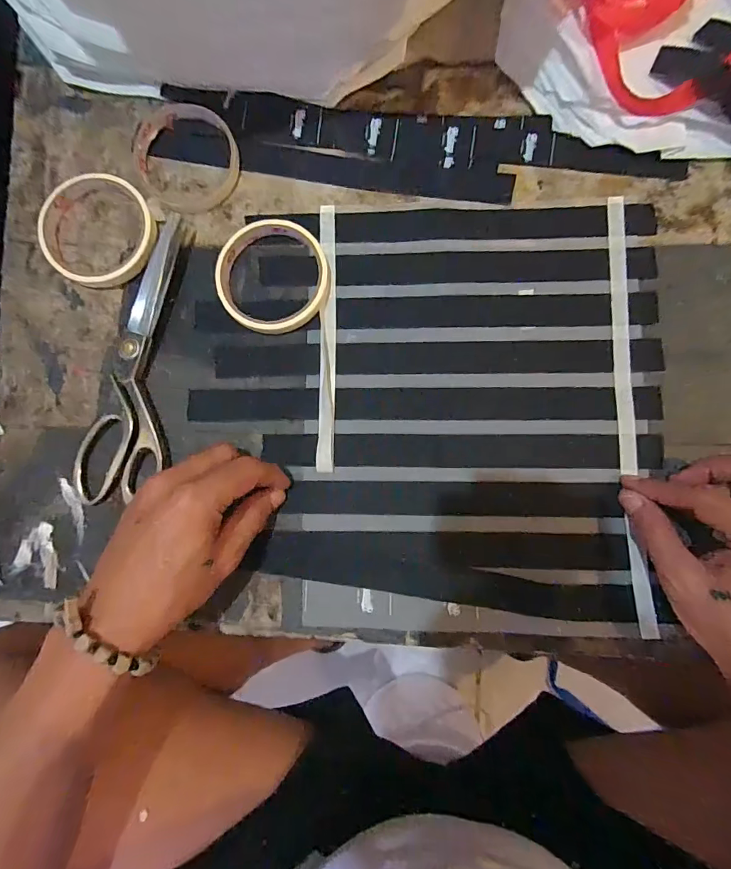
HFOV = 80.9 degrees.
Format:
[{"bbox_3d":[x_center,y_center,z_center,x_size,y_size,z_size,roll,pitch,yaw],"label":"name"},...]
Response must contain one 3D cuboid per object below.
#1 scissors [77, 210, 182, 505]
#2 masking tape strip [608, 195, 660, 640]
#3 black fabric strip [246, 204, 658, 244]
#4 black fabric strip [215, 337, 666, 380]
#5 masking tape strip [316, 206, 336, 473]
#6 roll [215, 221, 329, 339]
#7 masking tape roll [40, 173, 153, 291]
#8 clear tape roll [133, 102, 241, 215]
[{"bbox_3d":[-0.179,-0.061,0.337,0.068,0.016,0.229,7,86,4],"label":"scissors"},{"bbox_3d":[0.196,-0.022,0.319,0.014,0.007,0.323,0,83,3],"label":"masking tape strip"},{"bbox_3d":[0.071,-0.169,0.344,0.308,0.009,0.025,0,85,4],"label":"black fabric strip"},{"bbox_3d":[0.053,-0.059,0.336,0.338,0.008,0.025,0,86,3],"label":"black fabric strip"},{"bbox_3d":[-0.030,-0.078,0.337,0.013,0.007,0.212,0,86,3],"label":"masking tape strip"},{"bbox_3d":[-0.073,-0.125,0.340,0.087,0.012,0.089,0,86,3],"label":"roll"},{"bbox_3d":[-0.213,-0.163,0.340,0.094,0.016,0.087,0,86,3],"label":"masking tape roll"},{"bbox_3d":[-0.149,-0.226,0.349,0.093,0.012,0.081,33,88,5],"label":"clear tape roll"}]

